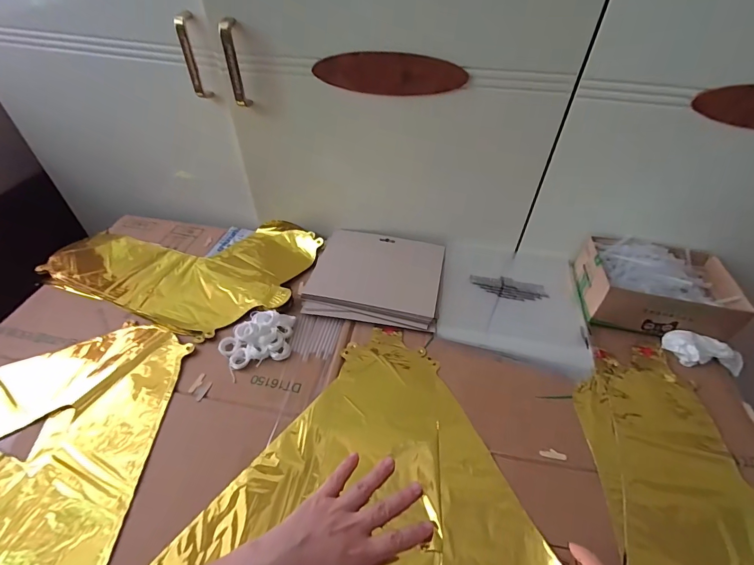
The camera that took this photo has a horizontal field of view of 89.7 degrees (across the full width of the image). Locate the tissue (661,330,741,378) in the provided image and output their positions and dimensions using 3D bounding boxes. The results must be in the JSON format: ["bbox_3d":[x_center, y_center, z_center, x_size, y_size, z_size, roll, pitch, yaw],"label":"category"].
[{"bbox_3d":[0.443,0.095,0.501,0.108,0.035,0.042,17,46,-5],"label":"tissue"}]

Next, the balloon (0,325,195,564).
[{"bbox_3d":[-0.412,0.178,0.397,0.348,0.011,0.320,3,46,1],"label":"balloon"}]

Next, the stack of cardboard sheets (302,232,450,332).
[{"bbox_3d":[0.001,-0.013,0.580,0.195,0.021,0.172,8,46,6],"label":"stack of cardboard sheets"}]

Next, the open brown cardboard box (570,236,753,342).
[{"bbox_3d":[0.396,0.003,0.545,0.191,0.072,0.142,11,47,9],"label":"open brown cardboard box"}]

